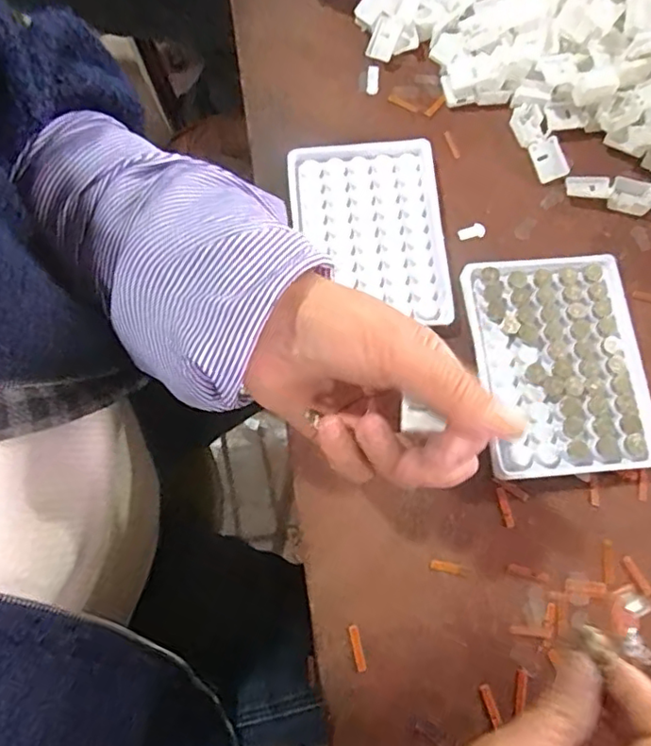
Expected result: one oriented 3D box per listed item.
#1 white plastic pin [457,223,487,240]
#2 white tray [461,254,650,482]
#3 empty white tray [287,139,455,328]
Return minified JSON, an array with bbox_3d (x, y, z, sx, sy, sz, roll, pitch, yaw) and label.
[{"bbox_3d":[0.095,-0.092,0.384,0.019,0.004,0.009,-11,73,-5],"label":"white plastic pin"},{"bbox_3d":[0.137,-0.006,0.350,0.096,0.017,0.130,-3,72,-3],"label":"white tray"},{"bbox_3d":[0.028,-0.091,0.378,0.096,0.010,0.125,-3,72,-3],"label":"empty white tray"}]

